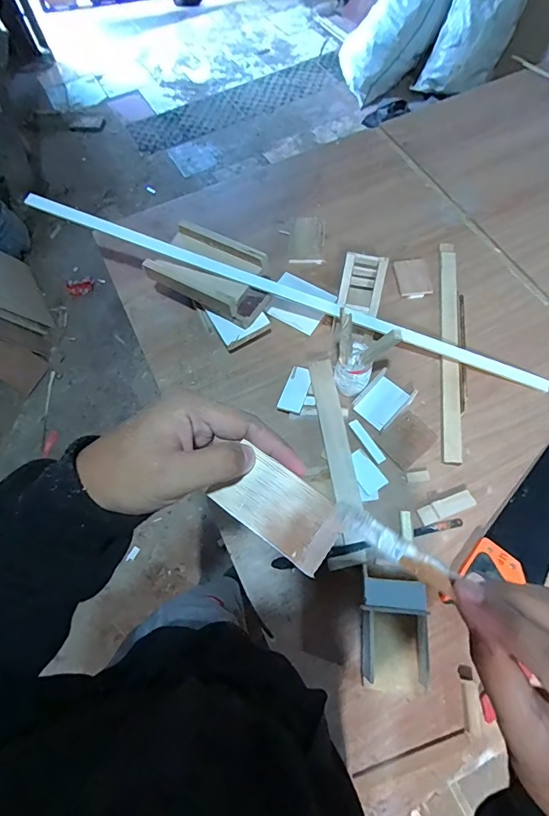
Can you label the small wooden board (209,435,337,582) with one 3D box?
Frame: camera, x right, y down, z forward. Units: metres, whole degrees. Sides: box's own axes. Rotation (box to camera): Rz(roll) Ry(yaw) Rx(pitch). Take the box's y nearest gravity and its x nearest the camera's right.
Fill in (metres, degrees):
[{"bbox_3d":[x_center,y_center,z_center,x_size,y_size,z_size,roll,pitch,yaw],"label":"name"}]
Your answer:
[{"bbox_3d":[0.004,0.061,0.259,0.073,0.004,0.042,35,87,14],"label":"small wooden board"}]

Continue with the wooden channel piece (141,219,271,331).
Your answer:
[{"bbox_3d":[-0.117,-0.264,0.820,0.235,0.063,0.140,26,70,12],"label":"wooden channel piece"}]

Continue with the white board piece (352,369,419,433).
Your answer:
[{"bbox_3d":[0.198,-0.011,0.786,0.077,0.024,0.101,41,74,17],"label":"white board piece"}]

